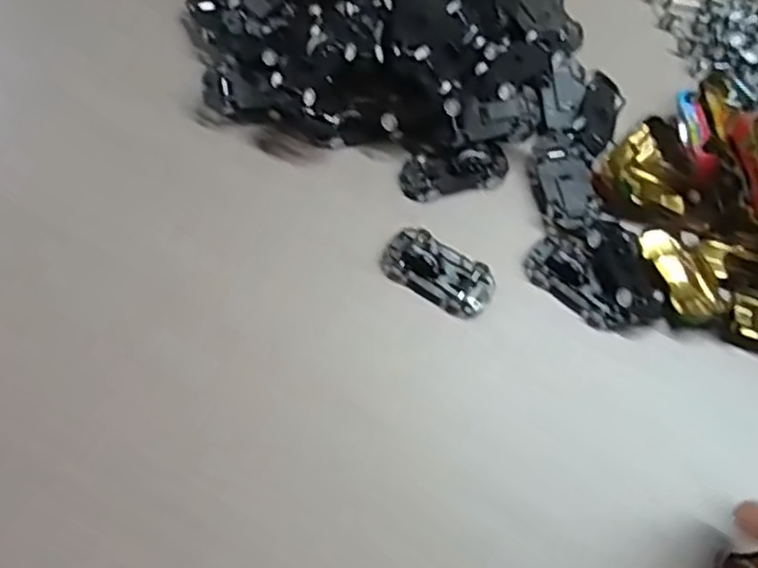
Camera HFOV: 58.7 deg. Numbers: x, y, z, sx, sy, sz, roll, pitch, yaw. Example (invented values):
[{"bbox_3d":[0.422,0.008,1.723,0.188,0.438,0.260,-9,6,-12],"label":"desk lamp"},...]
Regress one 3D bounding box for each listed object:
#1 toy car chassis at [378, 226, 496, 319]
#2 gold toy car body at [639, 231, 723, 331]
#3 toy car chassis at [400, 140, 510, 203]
[{"bbox_3d":[0.034,-0.007,0.382,0.063,0.015,0.033,30,70,12],"label":"toy car chassis"},{"bbox_3d":[0.171,-0.006,0.382,0.030,0.010,0.061,-14,67,-6],"label":"gold toy car body"},{"bbox_3d":[0.047,-0.071,0.413,0.066,0.013,0.030,-8,67,-4],"label":"toy car chassis"}]

